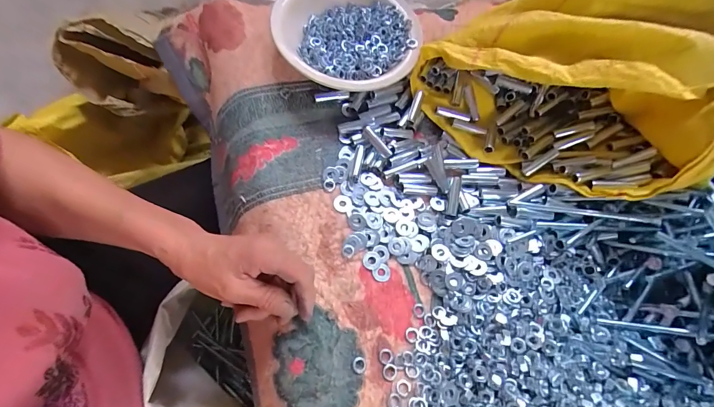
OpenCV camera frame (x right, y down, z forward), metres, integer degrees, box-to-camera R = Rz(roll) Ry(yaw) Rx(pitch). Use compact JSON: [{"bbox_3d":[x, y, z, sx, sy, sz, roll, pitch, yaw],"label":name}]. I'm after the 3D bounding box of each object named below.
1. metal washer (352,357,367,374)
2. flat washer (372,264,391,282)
[{"bbox_3d":[0.002,0.146,0.322,0.012,0.004,0.014,11,66,-3],"label":"metal washer"},{"bbox_3d":[0.026,0.070,0.361,0.018,0.004,0.015,-35,76,-20],"label":"flat washer"}]

